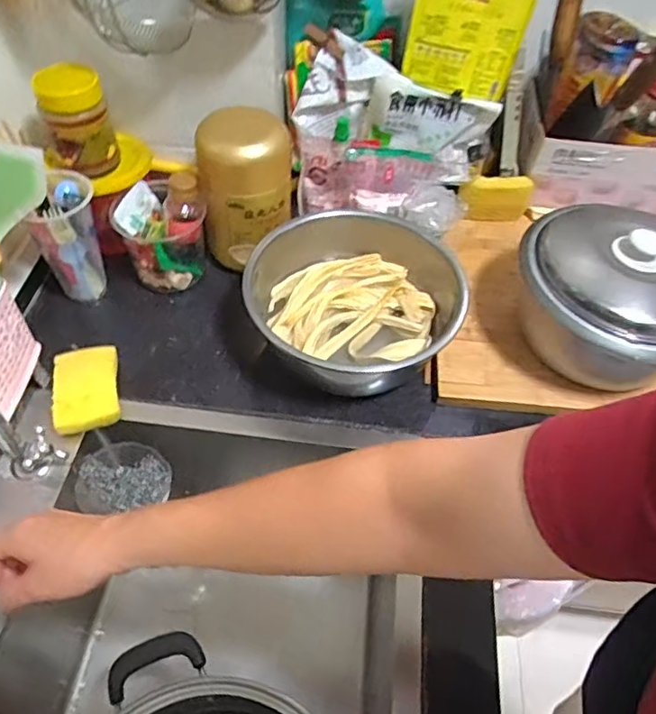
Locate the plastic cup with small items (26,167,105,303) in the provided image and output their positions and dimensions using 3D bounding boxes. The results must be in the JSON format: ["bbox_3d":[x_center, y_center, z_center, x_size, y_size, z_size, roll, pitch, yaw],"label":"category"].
[{"bbox_3d":[-0.308,-0.143,0.699,0.073,0.146,0.079,2,53,-3],"label":"plastic cup with small items"}]

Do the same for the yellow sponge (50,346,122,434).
[{"bbox_3d":[-0.266,0.034,0.639,0.066,0.025,0.091,-10,54,-11],"label":"yellow sponge"}]

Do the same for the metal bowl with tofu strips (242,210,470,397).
[{"bbox_3d":[0.037,-0.059,0.686,0.254,0.105,0.237,2,53,-3],"label":"metal bowl with tofu strips"}]

